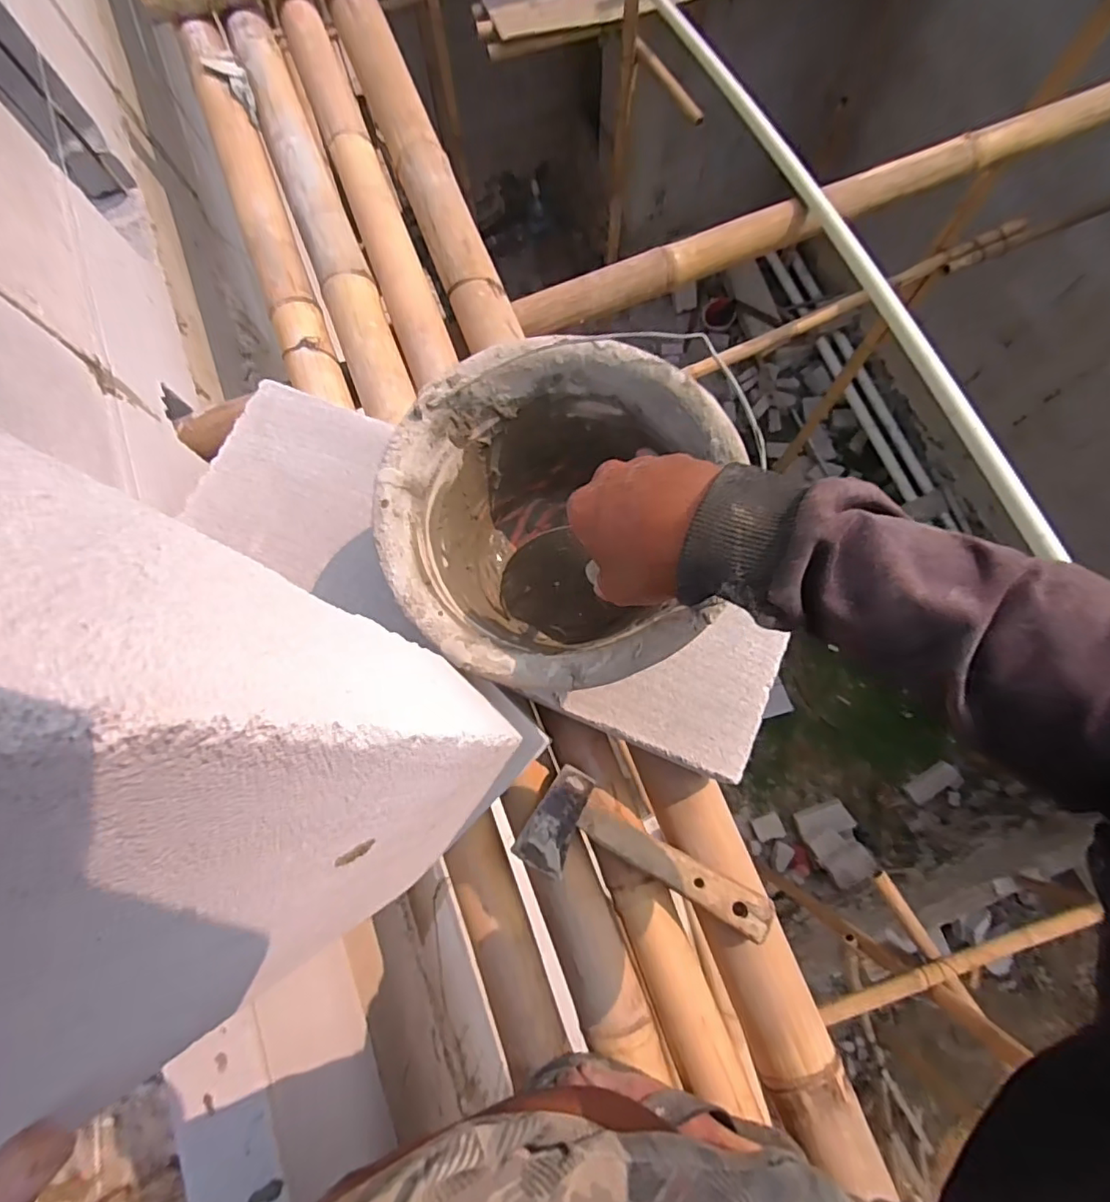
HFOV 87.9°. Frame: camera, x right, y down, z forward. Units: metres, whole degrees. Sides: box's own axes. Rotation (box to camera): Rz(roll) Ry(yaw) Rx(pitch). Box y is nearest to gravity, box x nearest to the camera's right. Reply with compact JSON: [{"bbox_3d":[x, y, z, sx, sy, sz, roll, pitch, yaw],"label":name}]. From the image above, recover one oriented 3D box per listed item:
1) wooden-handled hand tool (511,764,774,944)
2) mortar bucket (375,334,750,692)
[{"bbox_3d":[0.080,0.256,0.542,0.226,0.035,0.094,31,79,9],"label":"wooden-handled hand tool"},{"bbox_3d":[0.000,-0.052,0.466,0.225,0.165,0.245,0,76,2],"label":"mortar bucket"}]

